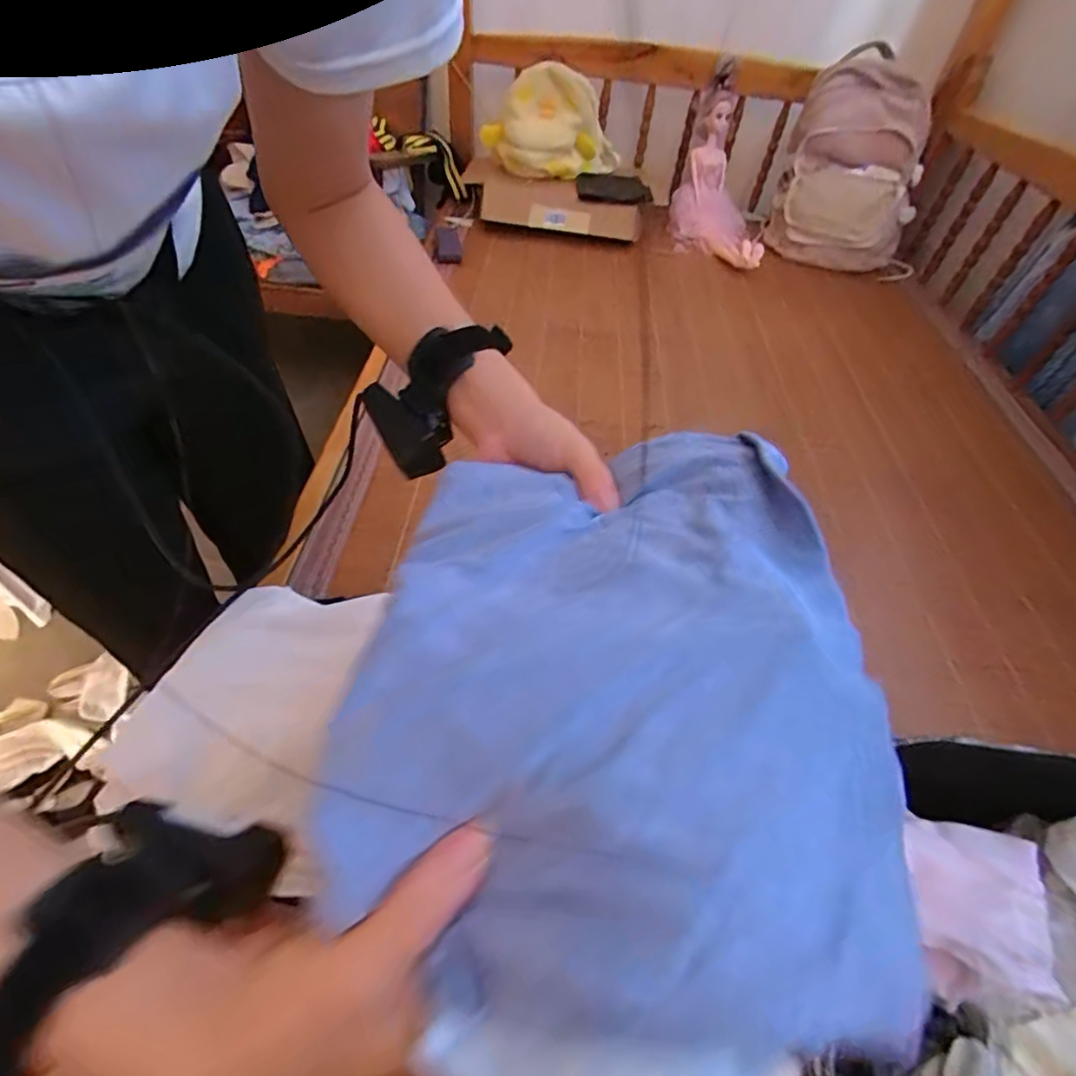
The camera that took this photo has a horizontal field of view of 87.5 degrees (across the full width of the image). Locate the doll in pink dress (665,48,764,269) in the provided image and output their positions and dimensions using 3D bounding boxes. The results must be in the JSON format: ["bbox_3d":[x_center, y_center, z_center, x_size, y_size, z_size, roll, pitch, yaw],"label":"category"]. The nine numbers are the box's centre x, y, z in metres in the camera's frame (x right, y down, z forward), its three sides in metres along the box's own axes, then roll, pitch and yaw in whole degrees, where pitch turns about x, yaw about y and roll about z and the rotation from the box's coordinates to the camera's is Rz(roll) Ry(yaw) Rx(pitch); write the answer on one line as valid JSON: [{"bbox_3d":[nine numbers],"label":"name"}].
[{"bbox_3d":[0.404,-0.838,1.327,0.141,0.171,0.475,-4,87,-9],"label":"doll in pink dress"}]

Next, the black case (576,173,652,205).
[{"bbox_3d":[0.172,-0.801,1.291,0.175,0.046,0.072,17,50,9],"label":"black case"}]

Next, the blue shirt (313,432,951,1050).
[{"bbox_3d":[0.026,0.037,0.222,0.190,0.047,0.241,3,49,-3],"label":"blue shirt"}]

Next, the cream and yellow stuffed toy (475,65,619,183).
[{"bbox_3d":[0.027,-0.966,1.312,0.334,0.174,0.182,7,49,0],"label":"cream and yellow stuffed toy"}]

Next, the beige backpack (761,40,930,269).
[{"bbox_3d":[0.688,-0.798,1.238,0.283,0.378,0.195,19,50,11],"label":"beige backpack"}]

